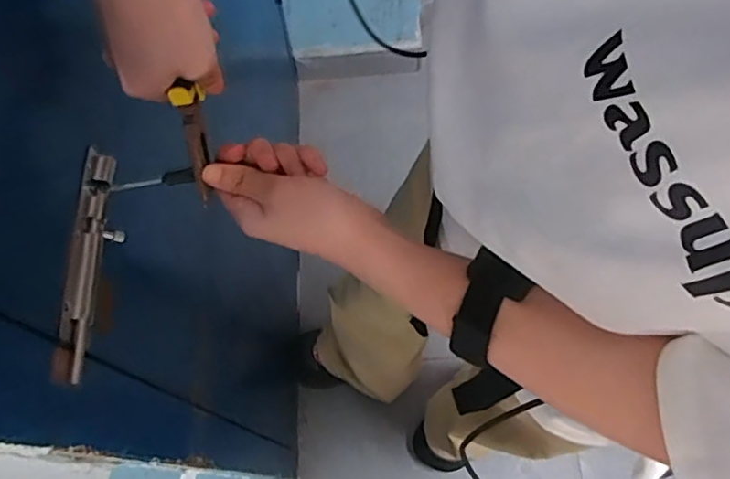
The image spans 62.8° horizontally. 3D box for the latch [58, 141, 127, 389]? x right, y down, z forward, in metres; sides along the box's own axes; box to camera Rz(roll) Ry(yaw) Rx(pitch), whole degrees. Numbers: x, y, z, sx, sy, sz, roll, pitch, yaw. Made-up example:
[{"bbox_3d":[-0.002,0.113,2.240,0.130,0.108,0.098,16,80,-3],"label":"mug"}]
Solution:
[{"bbox_3d":[-0.169,0.012,0.369,0.021,0.022,0.143,-5,67,0],"label":"latch"}]

